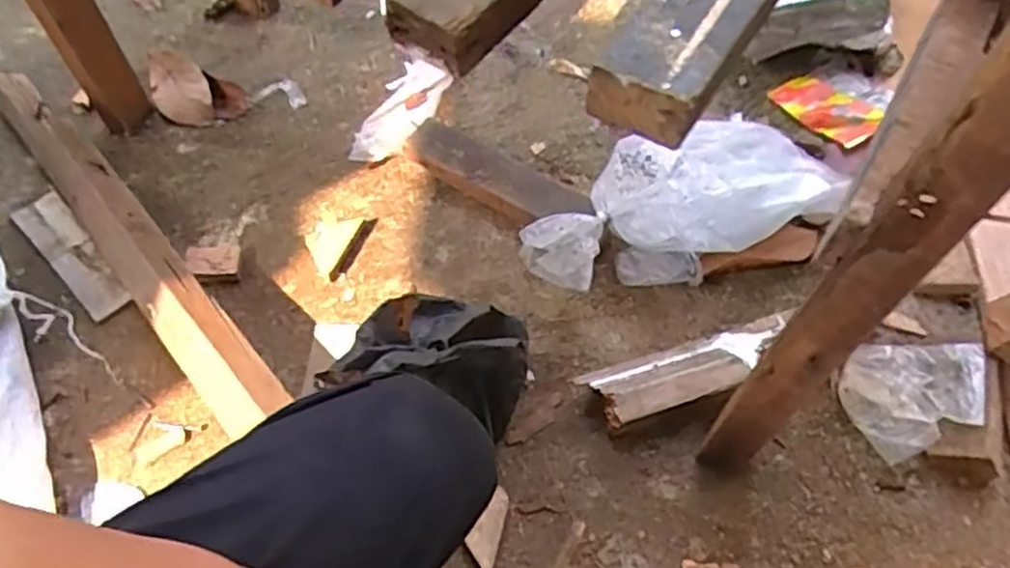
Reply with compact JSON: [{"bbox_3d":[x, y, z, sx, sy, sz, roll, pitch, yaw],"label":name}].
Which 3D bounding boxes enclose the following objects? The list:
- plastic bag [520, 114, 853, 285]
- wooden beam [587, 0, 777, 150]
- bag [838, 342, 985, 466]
[{"bbox_3d":[0.191,-0.090,0.811,0.343,0.108,0.166,-25,59,-16],"label":"plastic bag"},{"bbox_3d":[0.158,-0.213,0.459,0.066,0.035,0.351,28,61,17],"label":"wooden beam"},{"bbox_3d":[0.411,0.101,0.744,0.138,0.045,0.117,-21,59,-13],"label":"bag"}]

